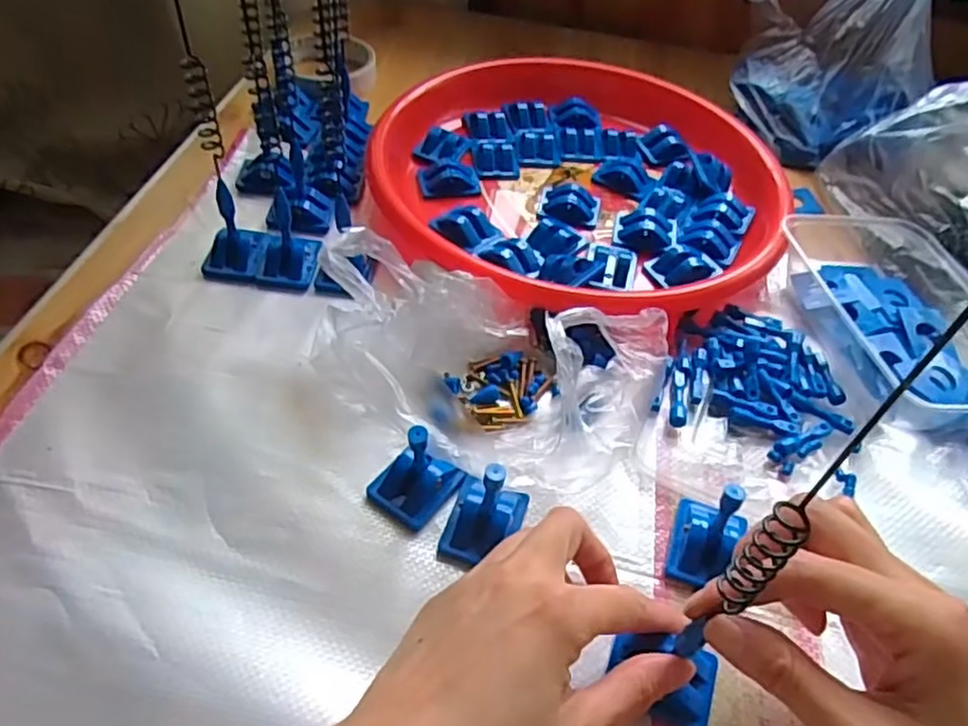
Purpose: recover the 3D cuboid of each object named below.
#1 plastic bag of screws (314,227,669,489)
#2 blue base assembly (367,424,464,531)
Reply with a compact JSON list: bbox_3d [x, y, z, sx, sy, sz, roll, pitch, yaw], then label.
[{"bbox_3d":[0.002,-0.009,0.375,0.188,0.052,0.107,18,49,9],"label":"plastic bag of screws"},{"bbox_3d":[-0.032,0.050,0.327,0.032,0.042,0.038,34,53,22],"label":"blue base assembly"}]

